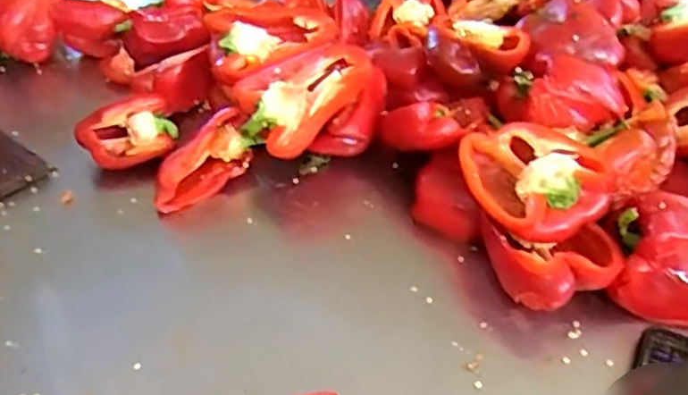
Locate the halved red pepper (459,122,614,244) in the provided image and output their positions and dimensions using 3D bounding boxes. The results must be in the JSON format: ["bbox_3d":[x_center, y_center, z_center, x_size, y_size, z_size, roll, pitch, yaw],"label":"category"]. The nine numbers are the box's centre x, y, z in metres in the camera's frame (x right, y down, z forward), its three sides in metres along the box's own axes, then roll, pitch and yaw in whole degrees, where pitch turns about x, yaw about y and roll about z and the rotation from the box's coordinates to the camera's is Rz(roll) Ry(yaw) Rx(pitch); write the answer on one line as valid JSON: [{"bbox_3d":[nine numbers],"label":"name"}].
[{"bbox_3d":[0.142,-0.018,0.483,0.088,0.040,0.107,-17,45,-18],"label":"halved red pepper"}]

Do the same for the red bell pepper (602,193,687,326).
[{"bbox_3d":[0.244,0.047,0.460,0.090,0.075,0.069,8,42,8],"label":"red bell pepper"}]

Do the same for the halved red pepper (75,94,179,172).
[{"bbox_3d":[-0.206,-0.056,0.591,0.090,0.055,0.051,-9,42,-9],"label":"halved red pepper"}]

